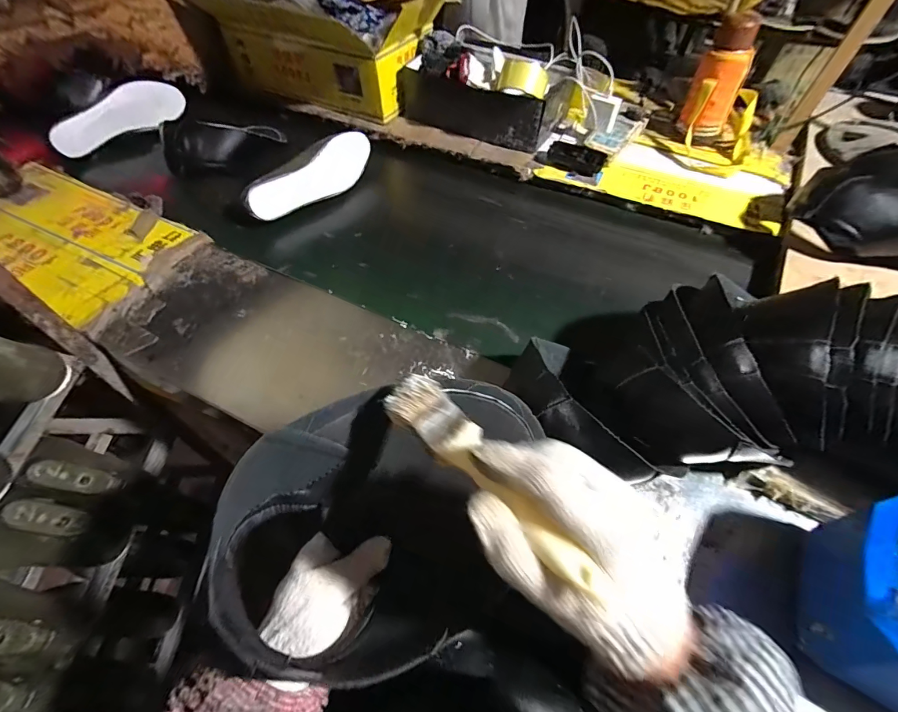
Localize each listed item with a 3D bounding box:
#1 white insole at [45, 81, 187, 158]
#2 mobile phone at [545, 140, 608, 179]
[{"bbox_3d":[-0.700,-0.515,0.863,0.013,0.081,0.279,13,50,37],"label":"white insole"},{"bbox_3d":[0.247,-0.384,0.790,0.107,0.007,0.059,21,86,11],"label":"mobile phone"}]

